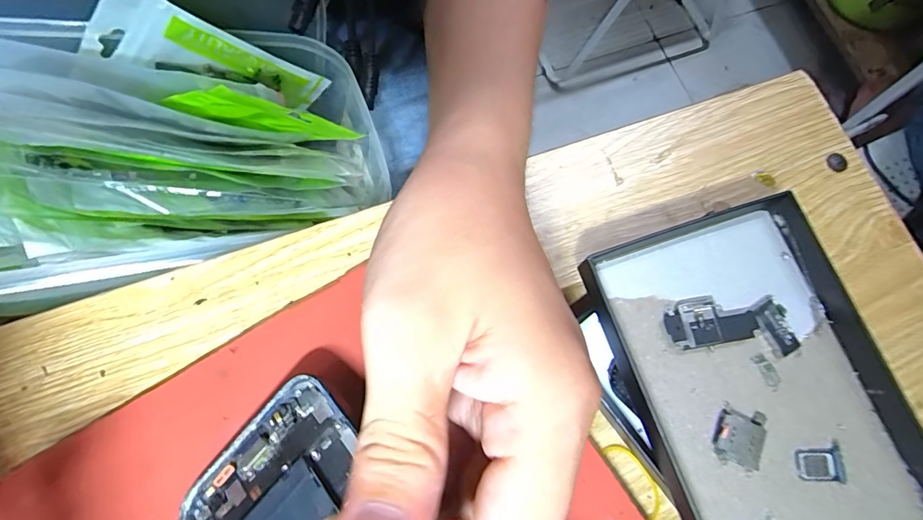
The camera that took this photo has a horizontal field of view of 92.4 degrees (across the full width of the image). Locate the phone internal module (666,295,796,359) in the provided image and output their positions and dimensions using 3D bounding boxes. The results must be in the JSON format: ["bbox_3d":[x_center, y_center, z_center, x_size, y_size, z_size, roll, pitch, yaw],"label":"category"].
[{"bbox_3d":[0.109,0.027,0.180,0.051,0.005,0.023,-1,74,-5],"label":"phone internal module"}]

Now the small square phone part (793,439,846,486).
[{"bbox_3d":[0.137,0.077,0.168,0.018,0.004,0.014,1,74,-4],"label":"small square phone part"}]

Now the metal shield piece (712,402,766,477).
[{"bbox_3d":[0.107,0.068,0.169,0.018,0.004,0.023,24,74,2],"label":"metal shield piece"}]

